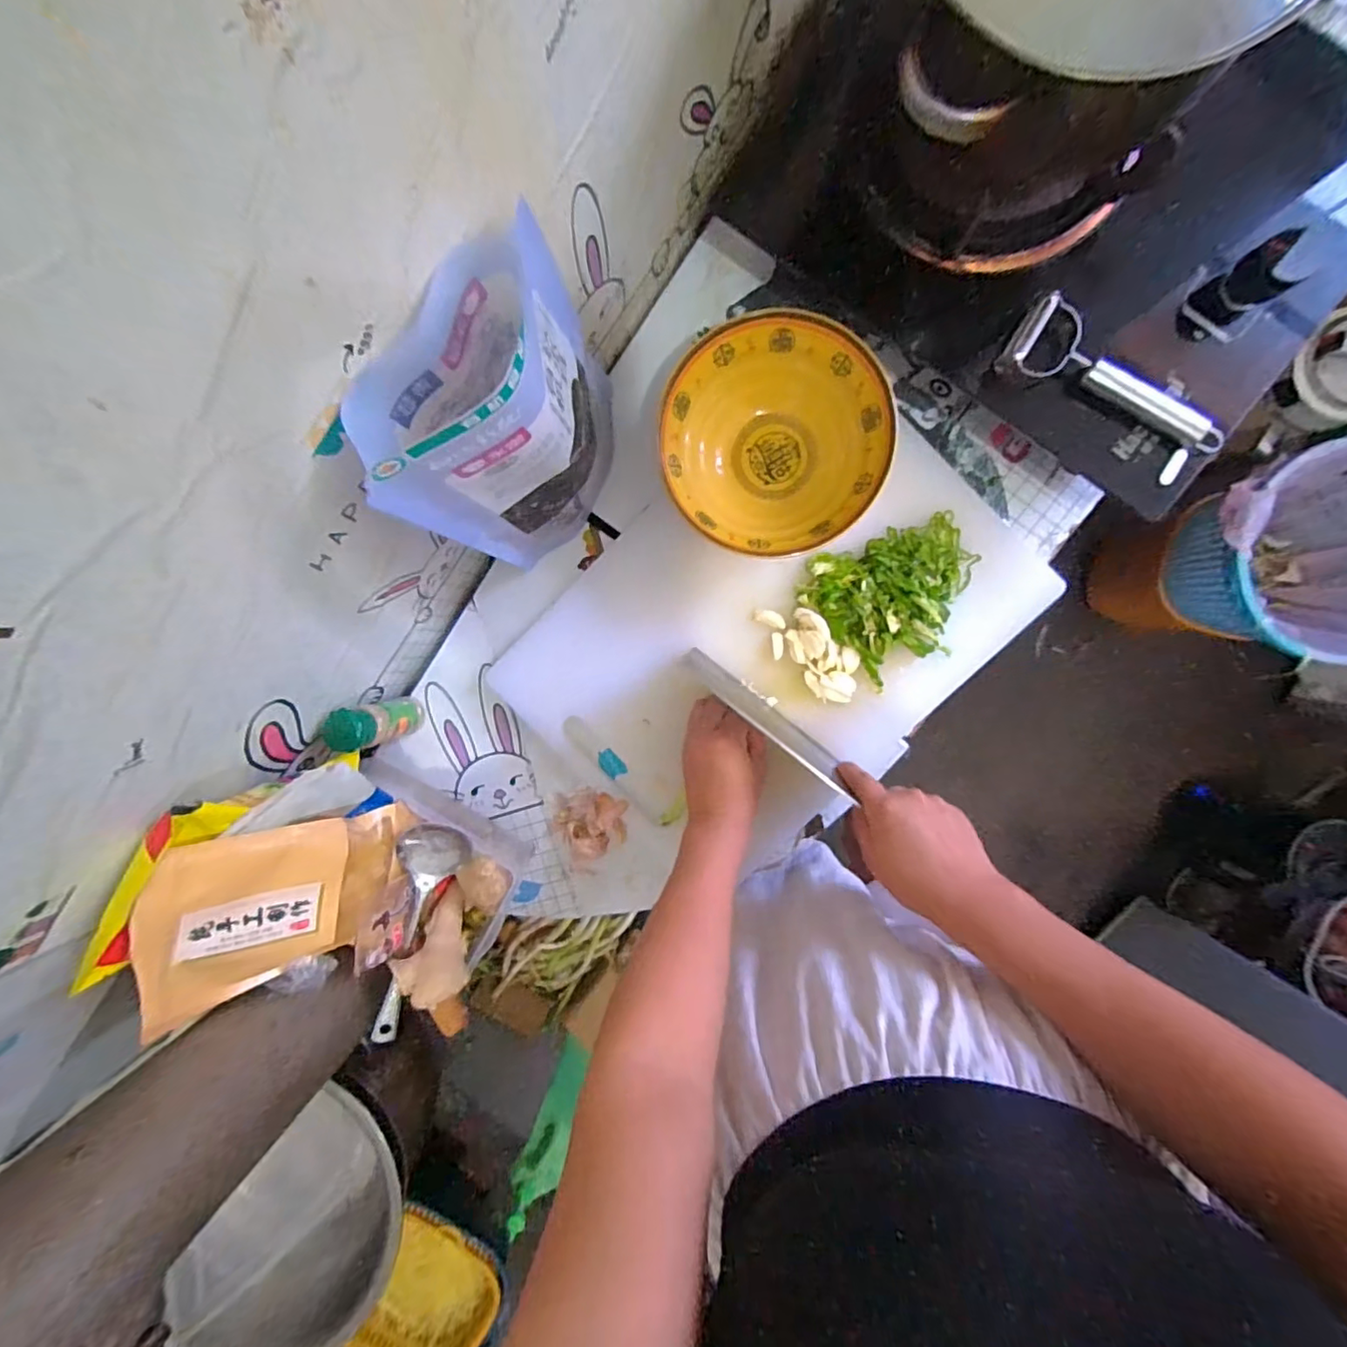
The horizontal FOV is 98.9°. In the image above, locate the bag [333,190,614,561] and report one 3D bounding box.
[{"bbox_3d":[-0.104,-0.175,0.423,0.073,0.266,0.183,35,95,0],"label":"bag"}]

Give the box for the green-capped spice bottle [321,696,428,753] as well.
[{"bbox_3d":[-0.273,0.045,0.535,0.033,0.114,0.038,-18,93,4],"label":"green-capped spice bottle"}]

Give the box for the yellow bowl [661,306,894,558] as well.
[{"bbox_3d":[0.082,-0.193,0.486,0.180,0.063,0.180,0,94,3],"label":"yellow bowl"}]

